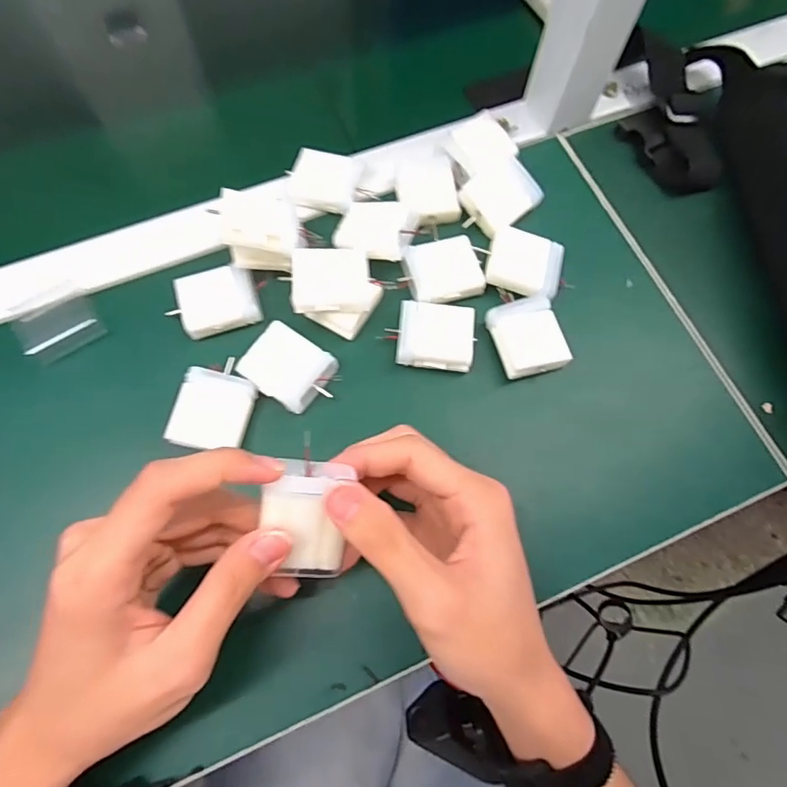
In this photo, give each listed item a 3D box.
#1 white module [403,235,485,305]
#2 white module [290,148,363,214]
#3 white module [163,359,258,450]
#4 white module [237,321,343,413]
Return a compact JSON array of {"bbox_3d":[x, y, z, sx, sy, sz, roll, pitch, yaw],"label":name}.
[{"bbox_3d":[0.034,-0.085,0.361,0.049,0.013,0.043,-9,71,-5],"label":"white module"},{"bbox_3d":[-0.049,-0.154,0.380,0.047,0.006,0.044,8,71,1],"label":"white module"},{"bbox_3d":[-0.110,0.008,0.329,0.041,0.019,0.055,10,71,2],"label":"white module"},{"bbox_3d":[-0.065,-0.016,0.335,0.056,0.012,0.043,30,72,8],"label":"white module"}]

